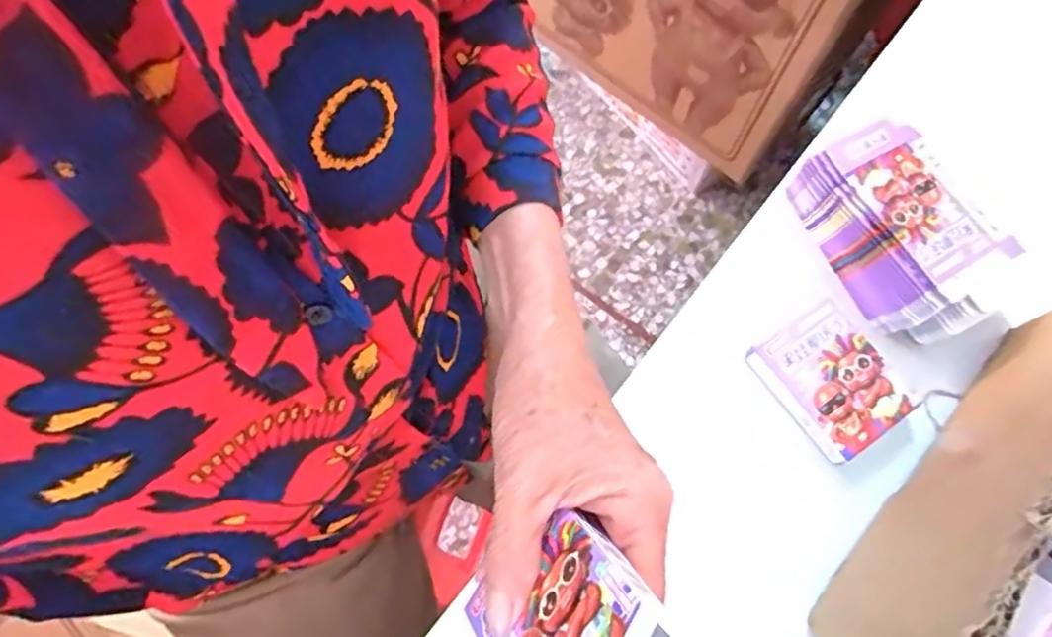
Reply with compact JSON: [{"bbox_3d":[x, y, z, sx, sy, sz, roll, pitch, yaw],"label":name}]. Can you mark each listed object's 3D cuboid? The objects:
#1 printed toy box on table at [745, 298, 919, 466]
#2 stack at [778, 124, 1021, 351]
[{"bbox_3d":[0.199,0.040,0.421,0.068,0.019,0.087,-33,74,-11],"label":"printed toy box on table"},{"bbox_3d":[0.261,-0.060,0.441,0.091,0.056,0.142,-27,73,-9],"label":"stack"}]

